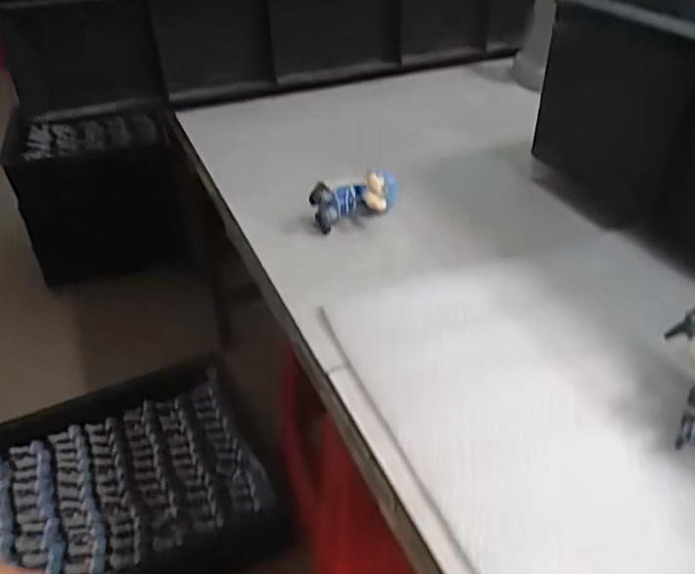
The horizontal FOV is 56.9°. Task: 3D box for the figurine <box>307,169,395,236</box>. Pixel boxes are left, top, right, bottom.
[{"bbox_3d":[0.008,-0.057,0.431,0.064,0.029,0.022,-19,39,-20],"label":"figurine"}]

